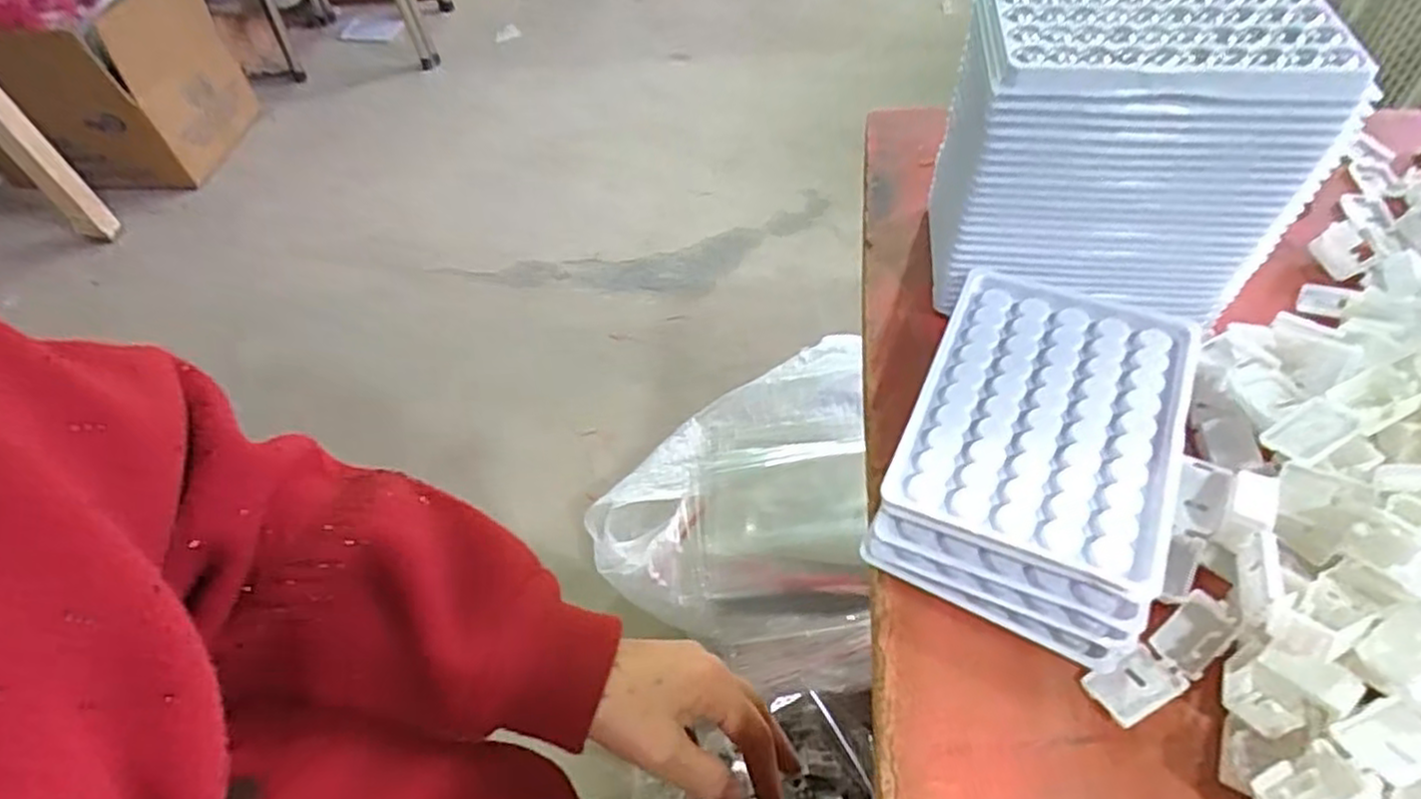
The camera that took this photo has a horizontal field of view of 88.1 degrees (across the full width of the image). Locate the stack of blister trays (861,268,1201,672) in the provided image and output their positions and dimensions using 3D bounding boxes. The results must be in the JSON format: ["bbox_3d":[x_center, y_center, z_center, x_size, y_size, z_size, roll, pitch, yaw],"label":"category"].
[{"bbox_3d":[0.129,0.018,0.294,0.092,0.039,0.141,20,55,18],"label":"stack of blister trays"}]

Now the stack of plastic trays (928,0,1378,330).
[{"bbox_3d":[0.171,-0.105,0.327,0.127,0.129,0.086,2,52,4],"label":"stack of plastic trays"}]

